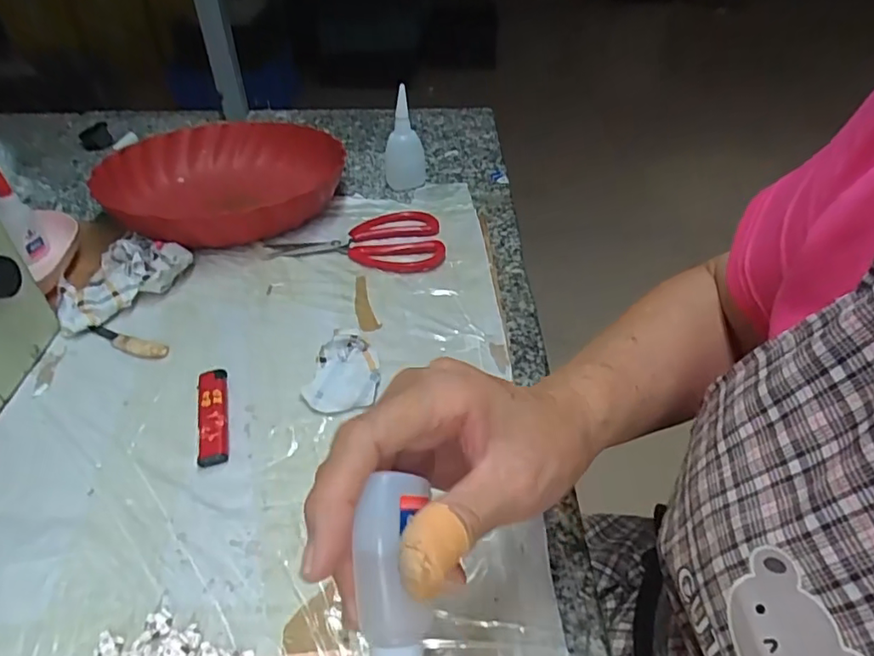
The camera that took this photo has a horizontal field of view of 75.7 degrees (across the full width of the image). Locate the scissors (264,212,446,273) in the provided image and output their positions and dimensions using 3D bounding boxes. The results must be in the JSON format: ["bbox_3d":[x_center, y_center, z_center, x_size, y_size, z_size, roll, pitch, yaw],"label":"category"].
[{"bbox_3d":[-0.075,-0.085,0.532,0.160,0.005,0.100,1,41,0],"label":"scissors"}]

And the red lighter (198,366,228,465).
[{"bbox_3d":[-0.149,0.058,0.374,0.019,0.010,0.075,-10,43,-12],"label":"red lighter"}]

